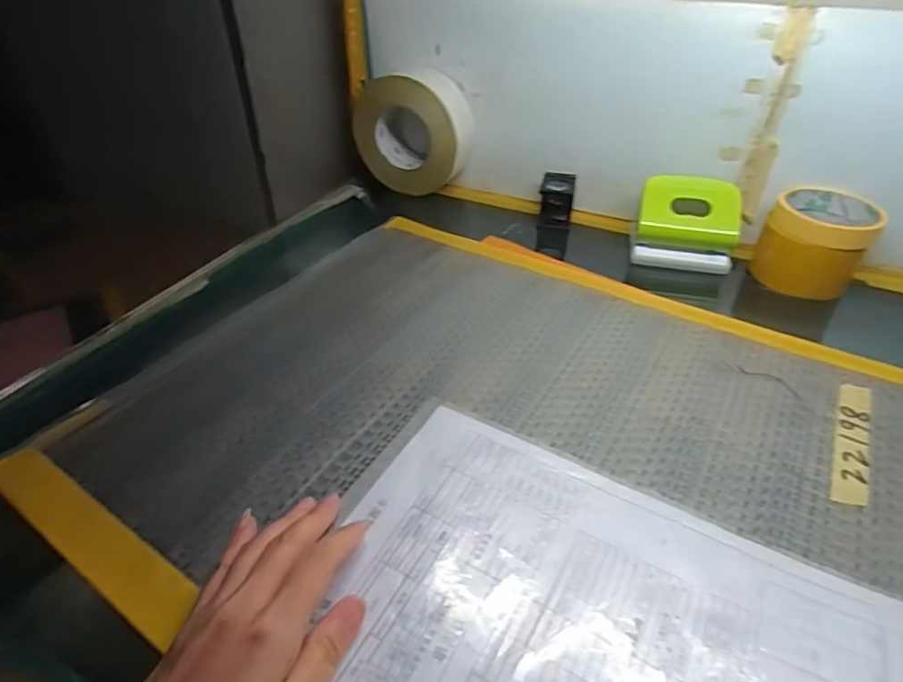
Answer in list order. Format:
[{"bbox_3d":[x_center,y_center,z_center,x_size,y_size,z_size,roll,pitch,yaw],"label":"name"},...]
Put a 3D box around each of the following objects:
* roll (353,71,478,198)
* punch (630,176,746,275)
[{"bbox_3d":[-0.046,-0.255,0.685,0.138,0.137,0.064,15,40,20],"label":"roll"},{"bbox_3d":[0.246,-0.123,0.571,0.097,0.073,0.053,15,40,20],"label":"punch"}]

